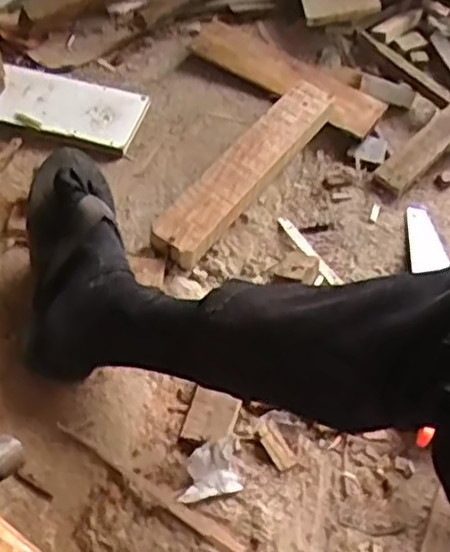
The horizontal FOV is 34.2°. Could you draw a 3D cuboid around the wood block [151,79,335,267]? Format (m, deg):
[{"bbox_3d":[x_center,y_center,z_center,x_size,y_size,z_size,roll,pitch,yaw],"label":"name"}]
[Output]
[{"bbox_3d":[0.035,-0.145,0.985,0.068,0.053,0.363,30,55,19],"label":"wood block"}]

